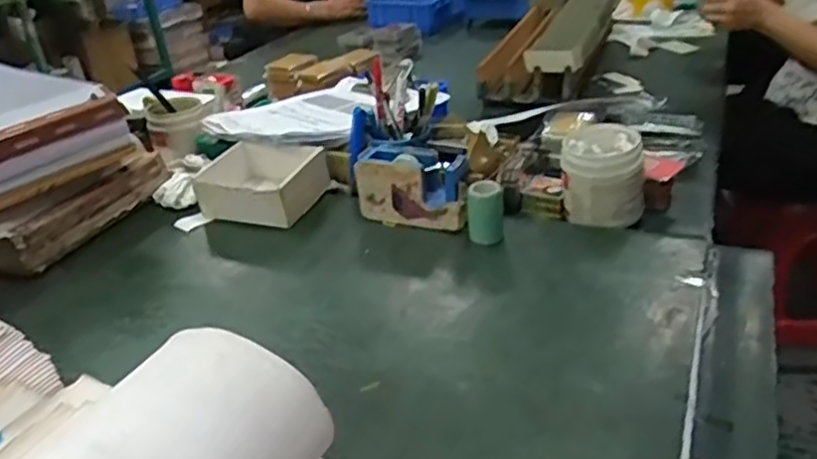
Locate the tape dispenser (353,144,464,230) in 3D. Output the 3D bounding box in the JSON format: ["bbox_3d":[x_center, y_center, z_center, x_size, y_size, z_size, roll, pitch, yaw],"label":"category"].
[{"bbox_3d":[0.009,-0.049,0.854,0.143,0.083,0.058,12,34,27],"label":"tape dispenser"}]

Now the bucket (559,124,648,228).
[{"bbox_3d":[0.243,-0.077,0.854,0.099,0.082,0.105,5,32,16],"label":"bucket"}]

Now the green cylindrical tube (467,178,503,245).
[{"bbox_3d":[0.089,-0.017,0.797,0.034,0.079,0.028,-11,31,-10],"label":"green cylindrical tube"}]

